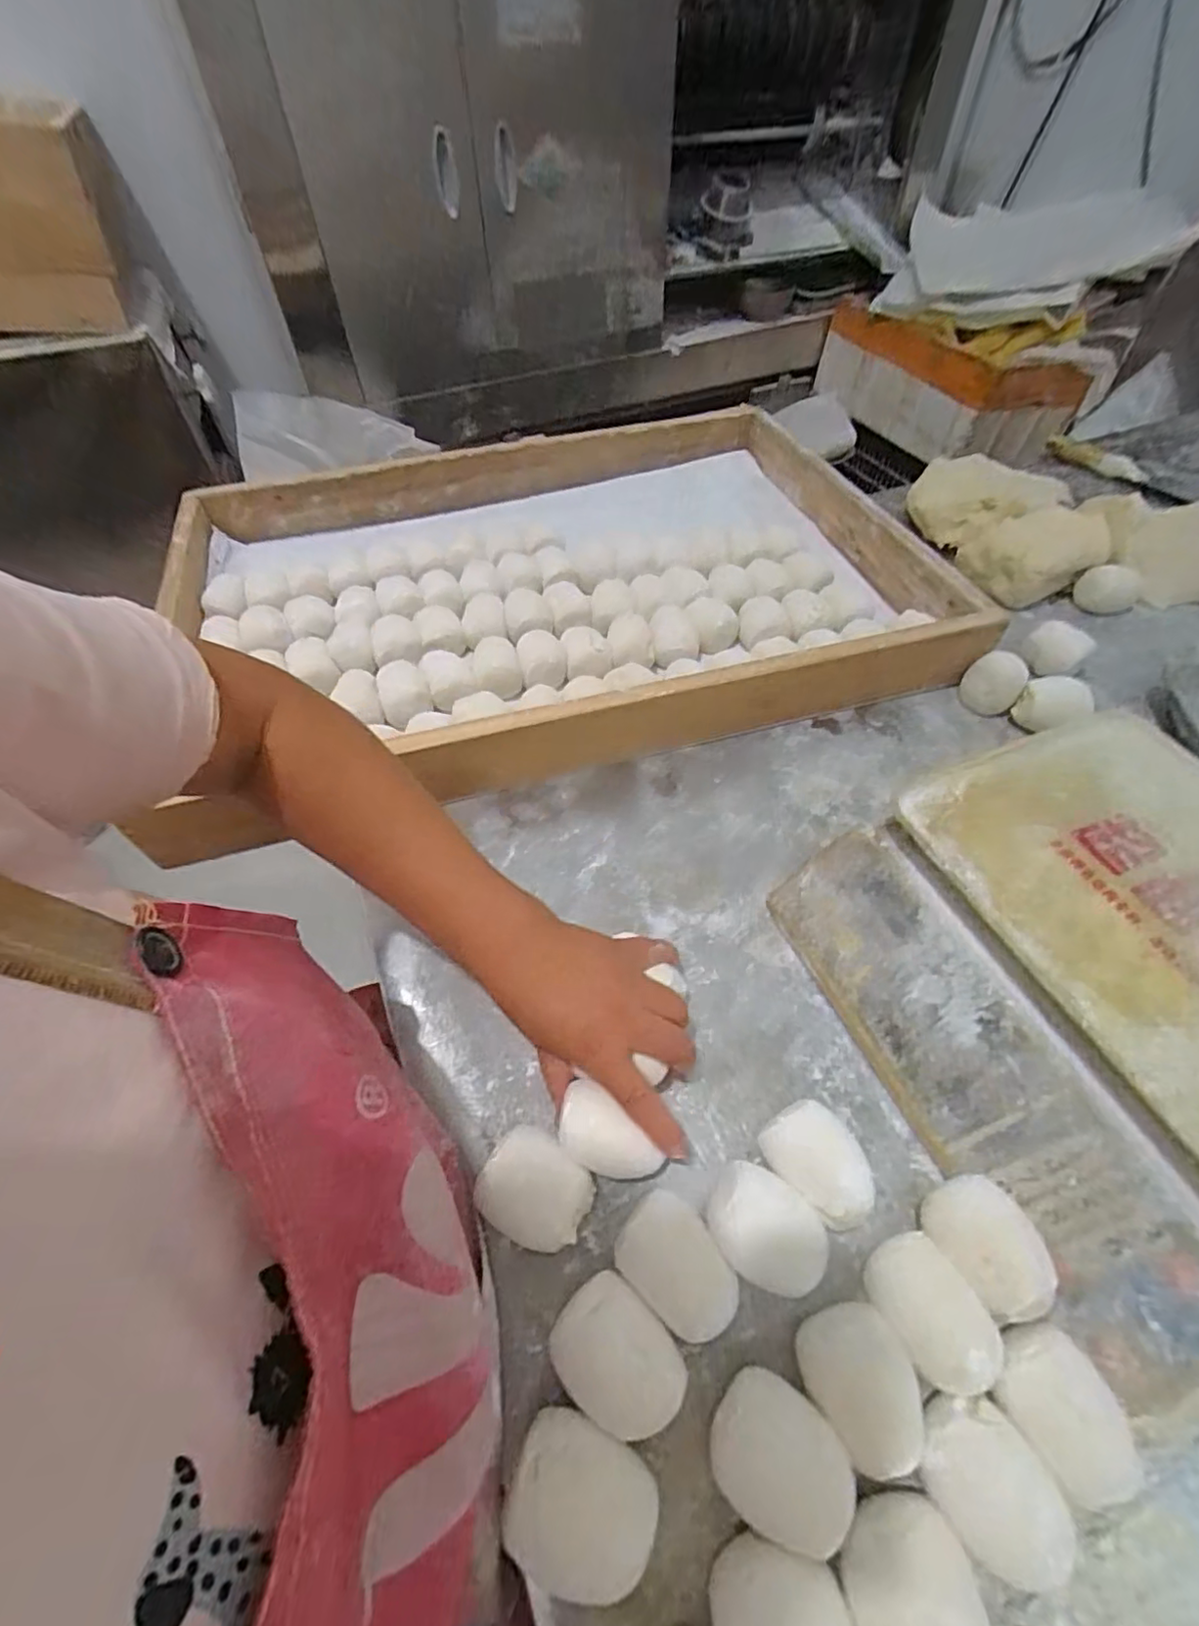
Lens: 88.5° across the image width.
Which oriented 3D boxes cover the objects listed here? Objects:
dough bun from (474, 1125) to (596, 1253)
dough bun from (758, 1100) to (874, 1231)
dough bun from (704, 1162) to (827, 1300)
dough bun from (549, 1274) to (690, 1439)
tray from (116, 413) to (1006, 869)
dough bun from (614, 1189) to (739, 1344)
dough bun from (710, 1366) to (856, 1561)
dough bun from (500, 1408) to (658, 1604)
[{"bbox_3d":[-0.036,0.219,0.357,0.059,0.038,0.053,23,56,17],"label":"dough bun"},{"bbox_3d":[0.127,0.207,0.362,0.046,0.042,0.062,-32,59,-22],"label":"dough bun"},{"bbox_3d":[0.091,0.231,0.342,0.064,0.046,0.048,36,61,24],"label":"dough bun"},{"bbox_3d":[0.009,0.275,0.311,0.064,0.045,0.048,37,61,25],"label":"dough bun"},{"bbox_3d":[-0.056,-0.274,0.703,0.760,0.075,0.548,-14,54,-10],"label":"tray"},{"bbox_3d":[0.045,0.249,0.336,0.058,0.034,0.051,27,57,19],"label":"dough bun"},{"bbox_3d":[0.084,0.304,0.291,0.058,0.037,0.052,33,60,23],"label":"dough bun"},{"bbox_3d":[-0.008,0.314,0.283,0.067,0.040,0.057,17,55,13],"label":"dough bun"}]

